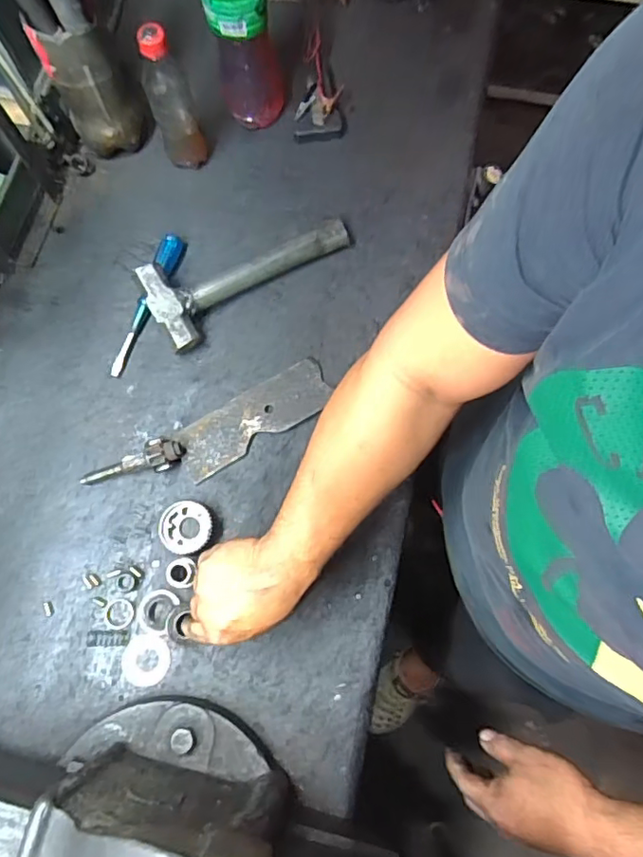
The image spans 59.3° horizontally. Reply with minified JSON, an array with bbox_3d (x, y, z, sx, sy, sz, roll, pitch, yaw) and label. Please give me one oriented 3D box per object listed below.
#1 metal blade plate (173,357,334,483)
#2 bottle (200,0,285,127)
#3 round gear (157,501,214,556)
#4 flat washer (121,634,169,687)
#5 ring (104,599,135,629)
[{"bbox_3d":[-0.082,-0.014,0.697,0.200,0.008,0.067,-30,77,-9],"label":"metal blade plate"},{"bbox_3d":[-0.098,-0.500,0.688,0.080,0.265,0.078,-12,75,-2],"label":"bottle"},{"bbox_3d":[-0.155,0.115,0.652,0.060,0.030,0.060,0,75,1],"label":"round gear"},{"bbox_3d":[-0.195,0.257,0.628,0.052,0.007,0.052,0,75,1],"label":"flat washer"},{"bbox_3d":[-0.230,0.211,0.641,0.034,0.004,0.032,0,75,1],"label":"ring"}]

